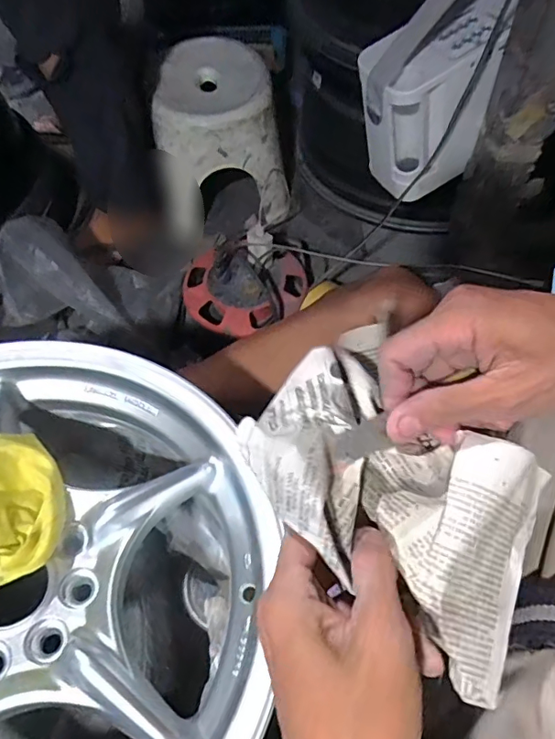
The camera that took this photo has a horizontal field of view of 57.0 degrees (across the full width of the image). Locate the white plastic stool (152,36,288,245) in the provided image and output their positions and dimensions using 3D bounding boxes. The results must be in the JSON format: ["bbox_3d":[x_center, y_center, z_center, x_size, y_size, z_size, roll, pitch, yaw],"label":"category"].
[{"bbox_3d":[-0.121,-0.424,0.956,0.224,0.229,0.227,-15,59,-7],"label":"white plastic stool"}]

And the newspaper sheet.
[{"bbox_3d":[0.072,0.062,0.283,0.184,0.072,0.128,39,67,22],"label":"newspaper sheet"}]

